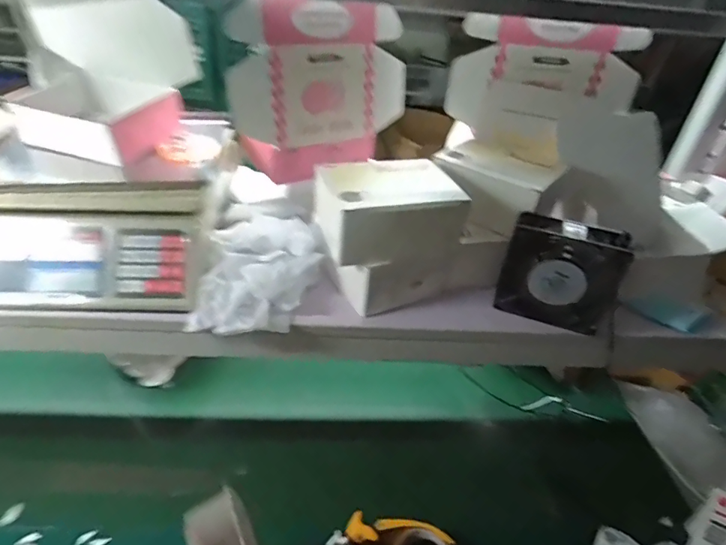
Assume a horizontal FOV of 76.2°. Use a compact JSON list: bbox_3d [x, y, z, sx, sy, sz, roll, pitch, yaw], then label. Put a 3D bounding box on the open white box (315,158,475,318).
[{"bbox_3d":[0.028,-0.049,0.553,0.149,0.136,0.120,-8,37,-19],"label":"open white box"}]

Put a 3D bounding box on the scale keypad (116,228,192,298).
[{"bbox_3d":[-0.230,-0.011,0.510,0.078,0.076,0.016,2,-7,-3],"label":"scale keypad"}]

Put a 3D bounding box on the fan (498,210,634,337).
[{"bbox_3d":[0.226,0.004,0.532,0.121,0.123,0.035,18,37,17],"label":"fan"}]

